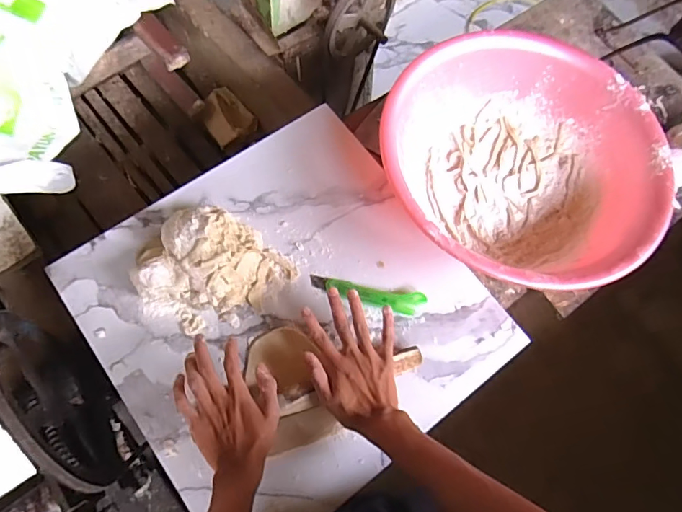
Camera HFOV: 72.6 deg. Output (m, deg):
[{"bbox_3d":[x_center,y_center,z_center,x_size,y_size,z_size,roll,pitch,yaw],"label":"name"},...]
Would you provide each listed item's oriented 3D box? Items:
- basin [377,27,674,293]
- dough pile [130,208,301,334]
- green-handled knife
[{"bbox_3d":[0.264,-0.134,0.702,0.392,0.135,0.387,1,73,-2],"label":"basin"},{"bbox_3d":[-0.183,0.019,0.633,0.192,0.063,0.161,27,74,6],"label":"dough pile"},{"bbox_3d":[0.038,0.055,0.664,0.165,0.014,0.034,11,73,1],"label":"green-handled knife"}]

